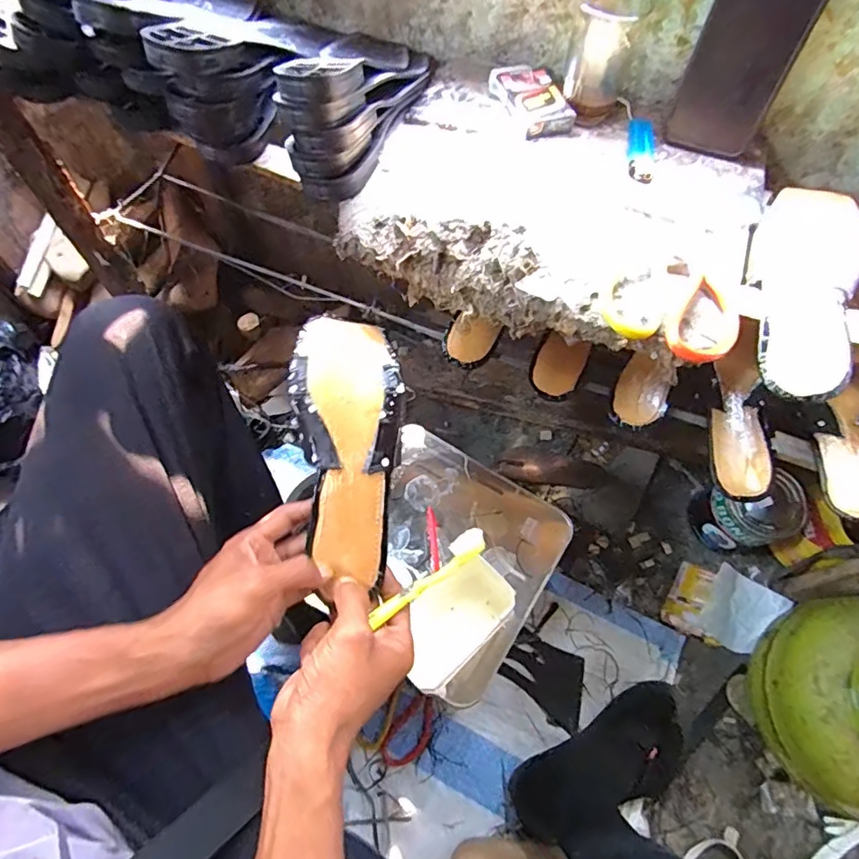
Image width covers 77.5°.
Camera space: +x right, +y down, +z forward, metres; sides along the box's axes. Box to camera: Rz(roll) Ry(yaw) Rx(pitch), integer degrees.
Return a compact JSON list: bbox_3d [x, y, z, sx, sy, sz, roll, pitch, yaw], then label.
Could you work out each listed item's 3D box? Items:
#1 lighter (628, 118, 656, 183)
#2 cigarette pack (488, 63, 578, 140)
[{"bbox_3d":[0.201,-0.266,0.507,0.025,0.006,0.089,10,65,5],"label":"lighter"},{"bbox_3d":[0.102,-0.329,0.532,0.057,0.016,0.099,-18,66,-9],"label":"cigarette pack"}]

